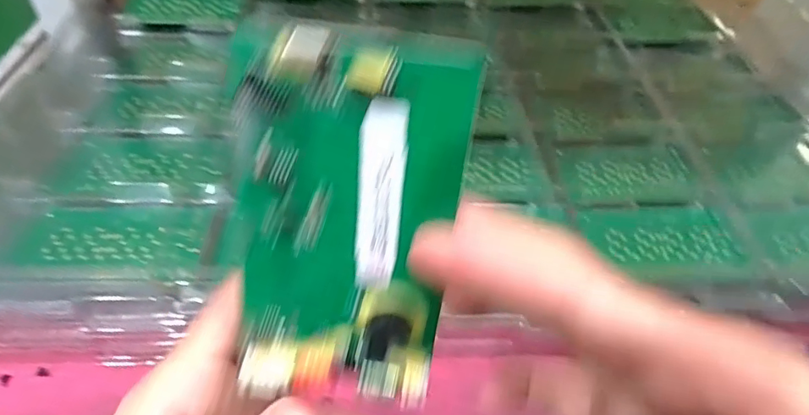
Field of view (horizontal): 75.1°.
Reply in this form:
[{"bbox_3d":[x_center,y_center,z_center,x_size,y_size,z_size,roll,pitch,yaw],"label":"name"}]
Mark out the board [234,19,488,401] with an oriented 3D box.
[{"bbox_3d":[-0.016,0.009,0.145,0.055,0.105,0.009,8,27,0],"label":"board"}]

